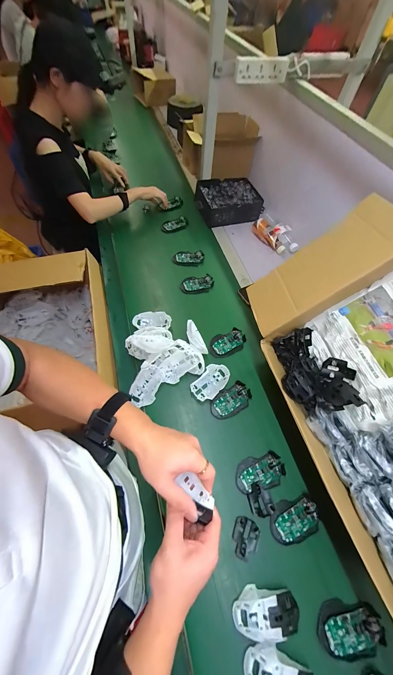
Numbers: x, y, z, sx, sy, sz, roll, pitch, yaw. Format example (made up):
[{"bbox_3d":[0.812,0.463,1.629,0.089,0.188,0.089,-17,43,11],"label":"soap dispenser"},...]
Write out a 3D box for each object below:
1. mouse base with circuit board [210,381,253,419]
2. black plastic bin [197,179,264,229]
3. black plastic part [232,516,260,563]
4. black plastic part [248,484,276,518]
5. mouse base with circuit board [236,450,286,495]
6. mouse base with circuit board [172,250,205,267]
[{"bbox_3d":[0.089,0.166,0.624,0.109,0.025,0.066,-25,60,-17],"label":"mouse base with circuit board"},{"bbox_3d":[0.135,-0.570,1.004,0.269,0.094,0.187,-11,57,-9],"label":"black plastic bin"},{"bbox_3d":[0.101,0.414,0.491,0.051,0.014,0.067,18,58,10],"label":"black plastic part"},{"bbox_3d":[0.140,0.355,0.520,0.048,0.015,0.061,-10,57,-9],"label":"black plastic part"},{"bbox_3d":[0.145,0.308,0.544,0.112,0.023,0.065,-11,57,-9],"label":"mouse base with circuit board"},{"bbox_3d":[-0.029,-0.294,0.875,0.111,0.023,0.059,2,56,-1],"label":"mouse base with circuit board"}]

